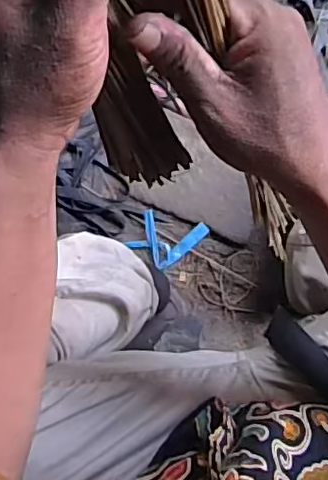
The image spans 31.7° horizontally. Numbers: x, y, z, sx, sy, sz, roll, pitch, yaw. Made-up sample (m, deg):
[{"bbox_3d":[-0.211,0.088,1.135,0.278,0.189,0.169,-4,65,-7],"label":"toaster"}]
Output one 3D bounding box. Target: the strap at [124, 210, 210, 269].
[{"bbox_3d":[0.004,-0.003,0.762,0.086,0.012,0.077,30,93,2],"label":"strap"}]

